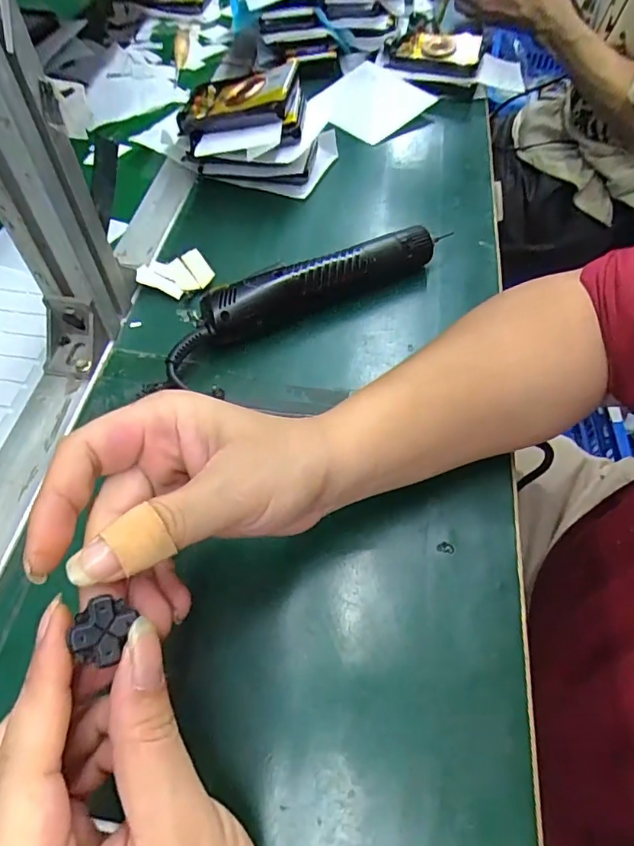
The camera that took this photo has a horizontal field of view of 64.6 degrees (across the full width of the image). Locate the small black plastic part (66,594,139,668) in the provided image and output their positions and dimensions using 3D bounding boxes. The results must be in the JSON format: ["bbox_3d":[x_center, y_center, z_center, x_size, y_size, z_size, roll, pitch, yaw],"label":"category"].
[{"bbox_3d":[-0.076,0.072,0.176,0.017,0.008,0.021,28,62,-14],"label":"small black plastic part"}]

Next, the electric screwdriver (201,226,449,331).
[{"bbox_3d":[0.013,-0.113,0.396,0.210,0.043,0.035,-23,60,-15],"label":"electric screwdriver"}]

